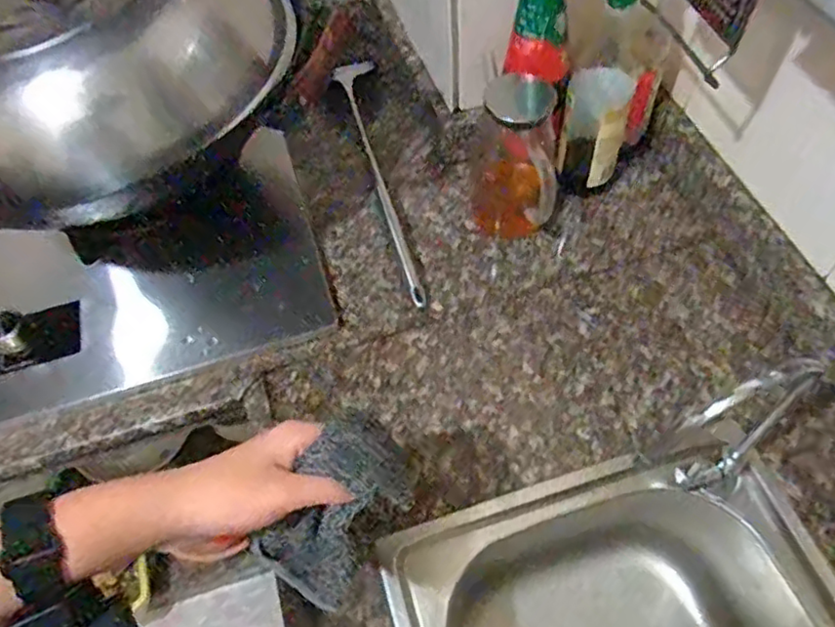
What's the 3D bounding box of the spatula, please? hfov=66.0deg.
[{"bbox_3d":[-0.050,-0.165,0.754,0.051,0.053,0.366,-11,57,-3],"label":"spatula"}]

